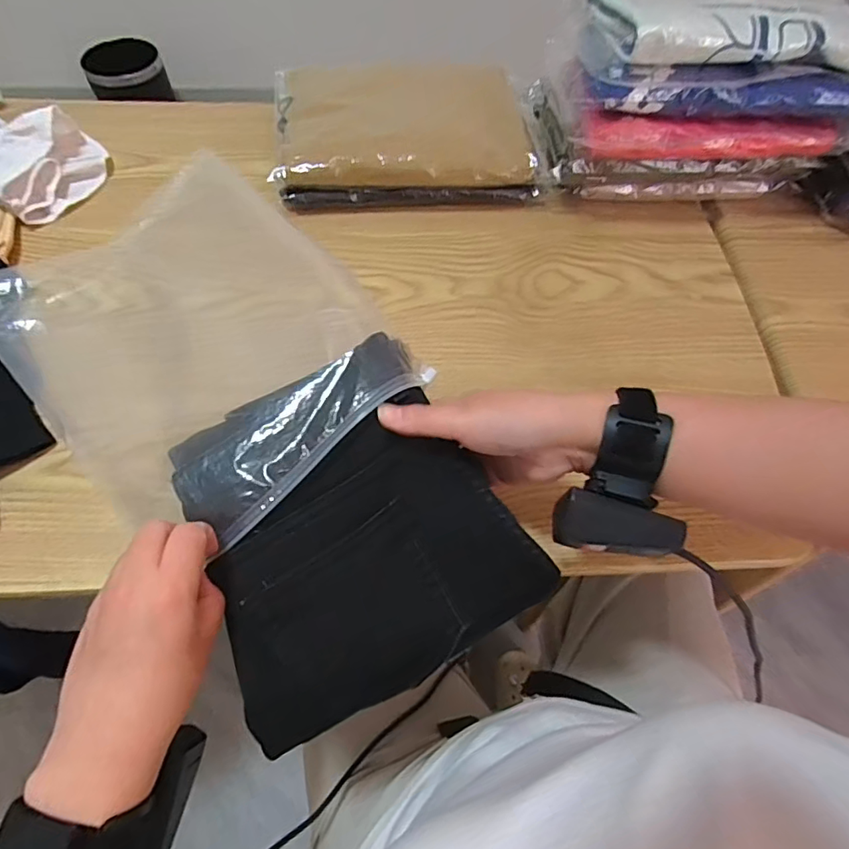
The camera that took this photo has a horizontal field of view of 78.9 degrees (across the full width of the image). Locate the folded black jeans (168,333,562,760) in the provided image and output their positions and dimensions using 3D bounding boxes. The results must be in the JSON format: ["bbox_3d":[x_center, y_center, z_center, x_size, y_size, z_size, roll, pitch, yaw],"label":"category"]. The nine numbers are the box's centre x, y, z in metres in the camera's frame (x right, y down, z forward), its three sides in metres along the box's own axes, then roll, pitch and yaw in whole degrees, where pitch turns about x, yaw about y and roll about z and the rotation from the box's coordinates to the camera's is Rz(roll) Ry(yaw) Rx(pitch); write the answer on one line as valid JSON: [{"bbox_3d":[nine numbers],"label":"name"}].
[{"bbox_3d":[-0.054,0.068,0.342,0.190,0.040,0.202,-31,79,-6],"label":"folded black jeans"}]

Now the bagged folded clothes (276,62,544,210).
[{"bbox_3d":[-0.022,-0.334,0.579,0.287,0.068,0.202,-3,61,-4],"label":"bagged folded clothes"}]

